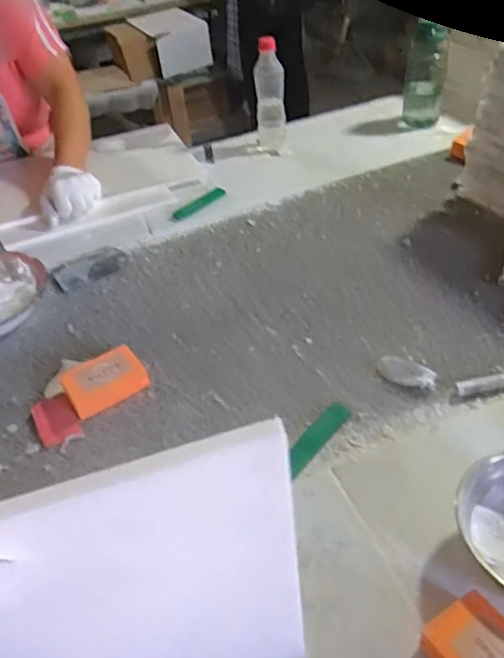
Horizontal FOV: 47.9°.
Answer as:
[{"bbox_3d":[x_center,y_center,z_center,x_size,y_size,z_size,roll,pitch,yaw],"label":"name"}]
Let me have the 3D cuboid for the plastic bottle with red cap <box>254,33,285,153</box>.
[{"bbox_3d":[0.036,-0.467,1.143,0.057,0.215,0.055,-4,42,6],"label":"plastic bottle with red cap"}]

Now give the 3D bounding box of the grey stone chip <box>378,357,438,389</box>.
[{"bbox_3d":[0.187,0.054,0.683,0.071,0.014,0.031,18,49,28],"label":"grey stone chip"}]

